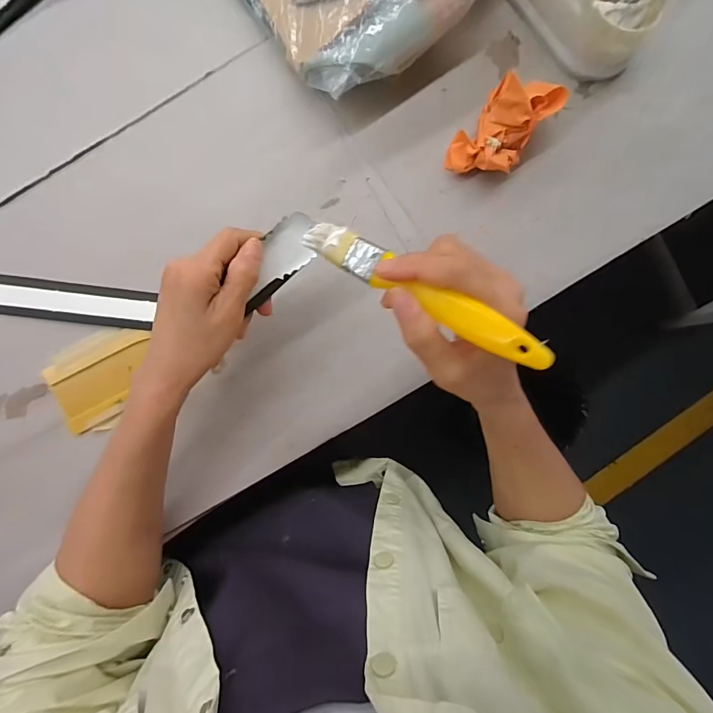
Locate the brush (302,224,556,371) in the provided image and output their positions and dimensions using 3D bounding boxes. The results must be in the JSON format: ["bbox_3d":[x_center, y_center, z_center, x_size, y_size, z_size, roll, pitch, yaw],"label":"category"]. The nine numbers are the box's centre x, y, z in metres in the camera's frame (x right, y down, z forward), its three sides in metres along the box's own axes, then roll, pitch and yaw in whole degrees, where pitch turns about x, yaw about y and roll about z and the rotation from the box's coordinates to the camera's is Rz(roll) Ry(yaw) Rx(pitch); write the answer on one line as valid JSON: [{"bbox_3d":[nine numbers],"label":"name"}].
[{"bbox_3d":[0.033,-0.040,0.240,0.164,0.007,0.021,34,85,25],"label":"brush"}]

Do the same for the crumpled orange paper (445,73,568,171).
[{"bbox_3d":[0.138,-0.214,0.387,0.060,0.061,0.103,39,85,-4],"label":"crumpled orange paper"}]

